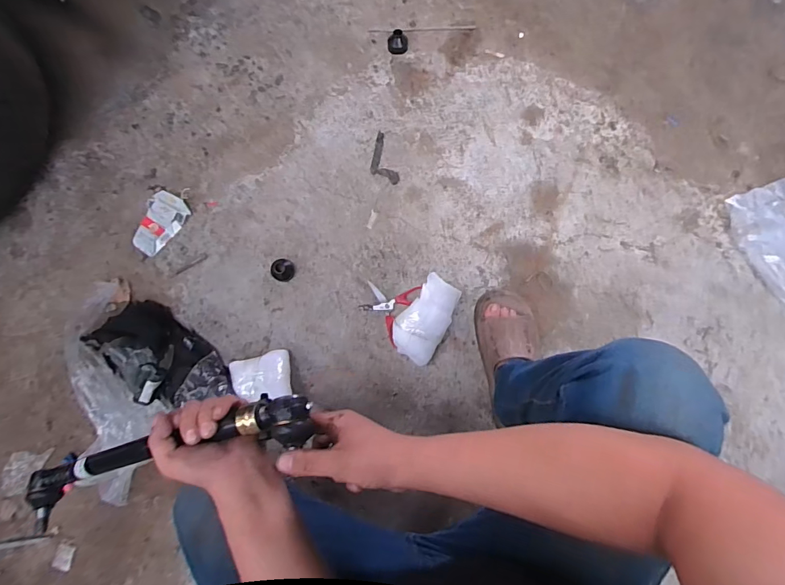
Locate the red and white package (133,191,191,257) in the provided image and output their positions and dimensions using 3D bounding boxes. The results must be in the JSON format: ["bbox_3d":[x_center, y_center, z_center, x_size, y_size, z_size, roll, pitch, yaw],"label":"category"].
[{"bbox_3d":[-0.463,-0.137,0.878,0.073,0.025,0.123,34,84,5],"label":"red and white package"}]

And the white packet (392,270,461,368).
[{"bbox_3d":[0.062,0.052,0.838,0.088,0.087,0.154,31,84,5],"label":"white packet"}]

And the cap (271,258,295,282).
[{"bbox_3d":[-0.220,-0.046,0.873,0.044,0.039,0.045,0,82,1],"label":"cap"}]

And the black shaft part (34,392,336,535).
[{"bbox_3d":[-0.268,0.193,0.517,0.417,0.061,0.070,-19,83,17],"label":"black shaft part"}]

